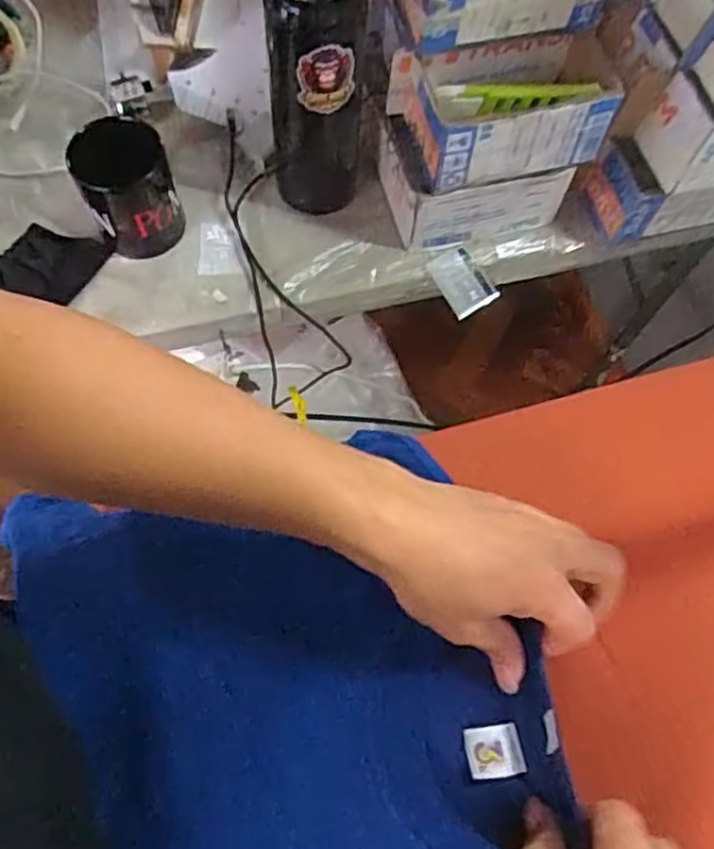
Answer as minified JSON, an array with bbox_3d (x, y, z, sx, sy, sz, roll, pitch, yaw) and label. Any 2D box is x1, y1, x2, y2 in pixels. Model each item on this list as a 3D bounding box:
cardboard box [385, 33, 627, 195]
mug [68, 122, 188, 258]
[{"bbox_3d":[0.124,-0.268,0.599,0.170,0.071,0.100,-11,69,-7],"label":"cardboard box"},{"bbox_3d":[-0.205,-0.209,0.639,0.076,0.103,0.076,1,68,-2],"label":"mug"}]

